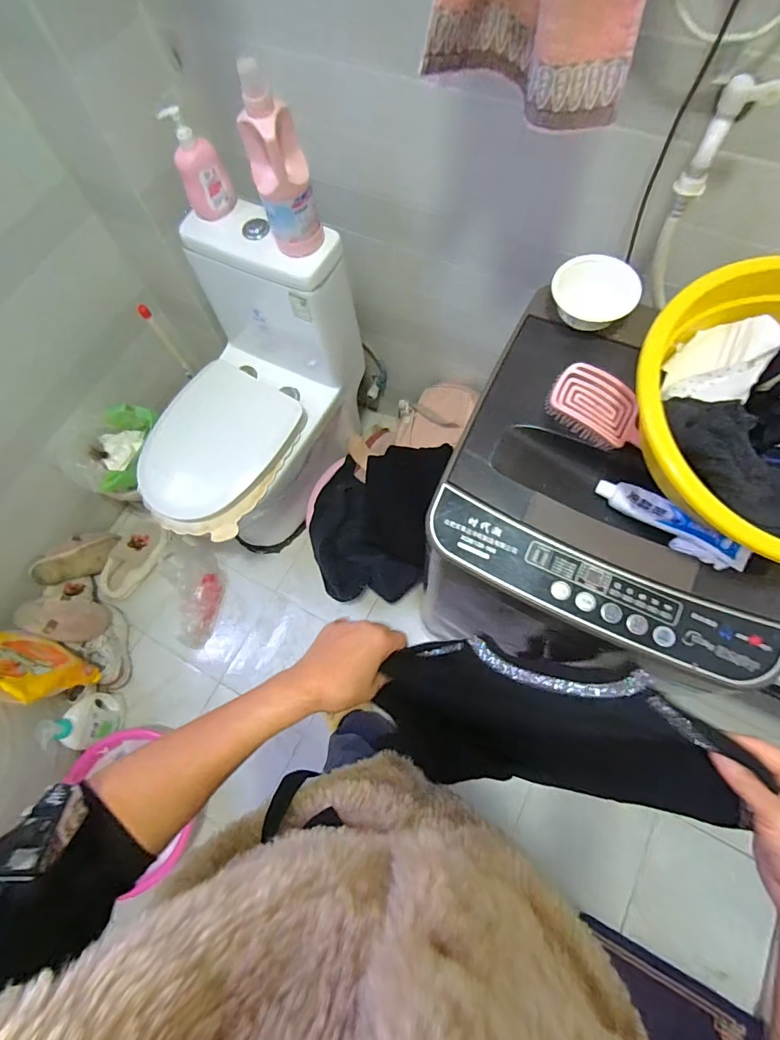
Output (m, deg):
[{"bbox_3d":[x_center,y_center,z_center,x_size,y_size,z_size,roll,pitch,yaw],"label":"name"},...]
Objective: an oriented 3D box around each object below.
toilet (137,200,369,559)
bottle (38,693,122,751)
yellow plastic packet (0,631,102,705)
[{"bbox_3d":[-0.360,-0.258,1.183,0.391,0.681,0.622,19,71,10],"label":"toilet"},{"bbox_3d":[-0.801,0.527,1.201,0.069,0.247,0.135,-15,69,-3],"label":"bottle"},{"bbox_3d":[-0.940,0.356,1.154,0.262,0.312,0.098,21,71,11],"label":"yellow plastic packet"}]

